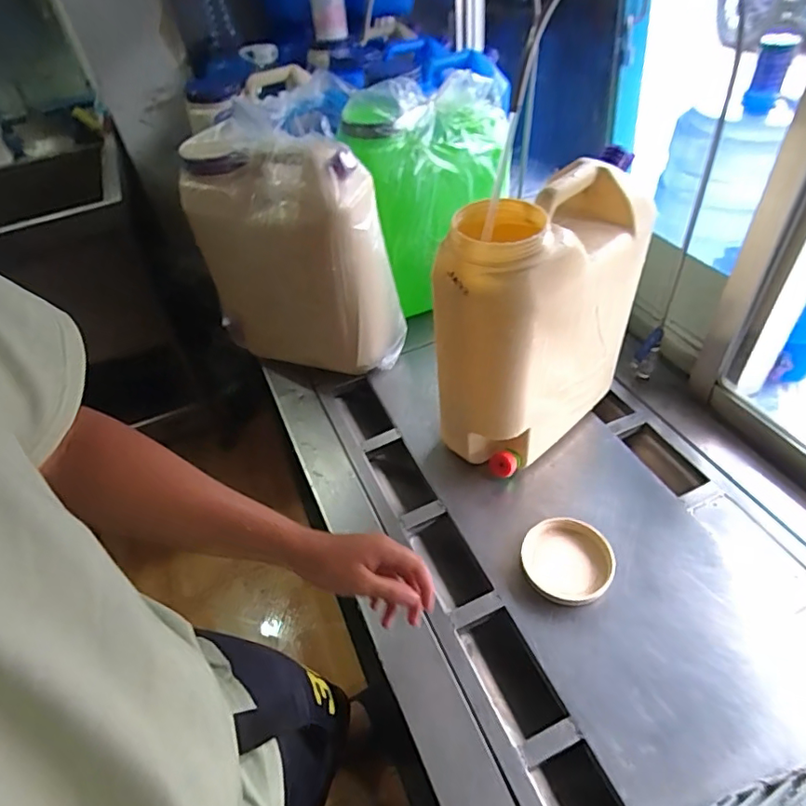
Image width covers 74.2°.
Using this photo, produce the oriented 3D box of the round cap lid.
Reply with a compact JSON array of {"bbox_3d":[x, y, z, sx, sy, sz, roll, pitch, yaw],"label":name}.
[{"bbox_3d":[0.233,0.223,0.759,0.120,0.032,0.123,-4,45,4],"label":"round cap lid"}]

